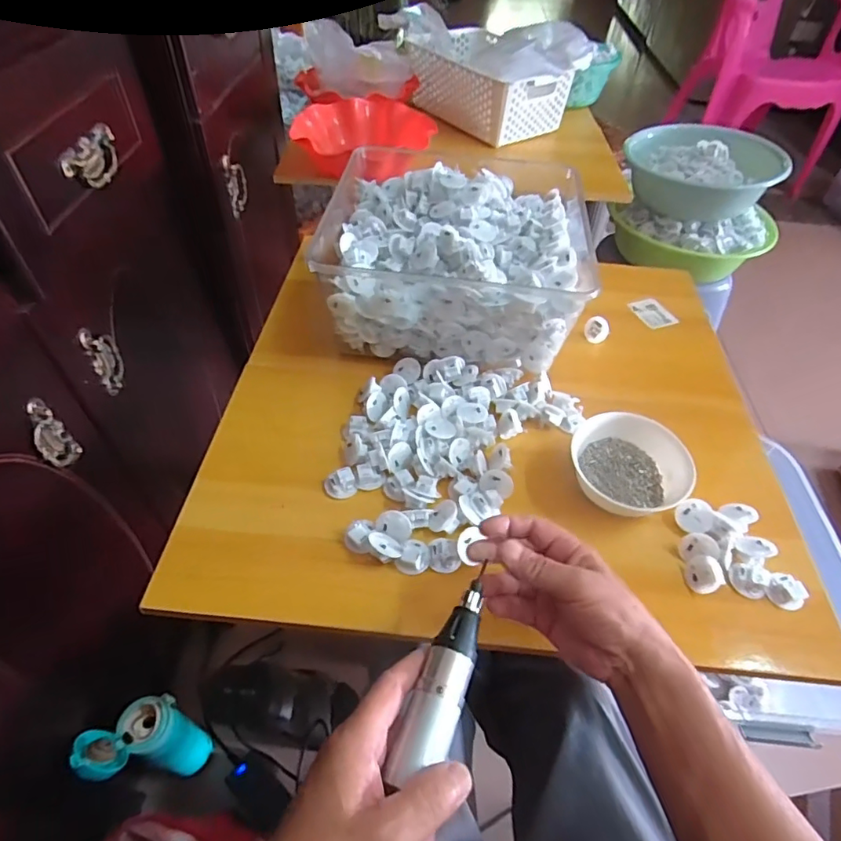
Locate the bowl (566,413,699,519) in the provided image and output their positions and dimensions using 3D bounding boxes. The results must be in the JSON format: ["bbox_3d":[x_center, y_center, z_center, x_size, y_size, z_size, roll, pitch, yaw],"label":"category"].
[{"bbox_3d":[0.212,0.052,0.543,0.112,0.054,0.119,2,49,-3],"label":"bowl"}]

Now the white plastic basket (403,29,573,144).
[{"bbox_3d":[0.123,-0.642,1.027,0.180,0.107,0.280,-30,57,-27],"label":"white plastic basket"}]

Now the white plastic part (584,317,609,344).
[{"bbox_3d":[0.239,-0.123,0.714,0.016,0.035,0.034,-13,86,-38],"label":"white plastic part"}]

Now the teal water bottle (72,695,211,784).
[{"bbox_3d":[-0.353,0.430,0.704,0.101,0.239,0.070,-25,55,-24],"label":"teal water bottle"}]

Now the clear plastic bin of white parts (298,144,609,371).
[{"bbox_3d":[0.046,-0.228,0.697,0.310,0.126,0.335,10,49,4],"label":"clear plastic bin of white parts"}]

